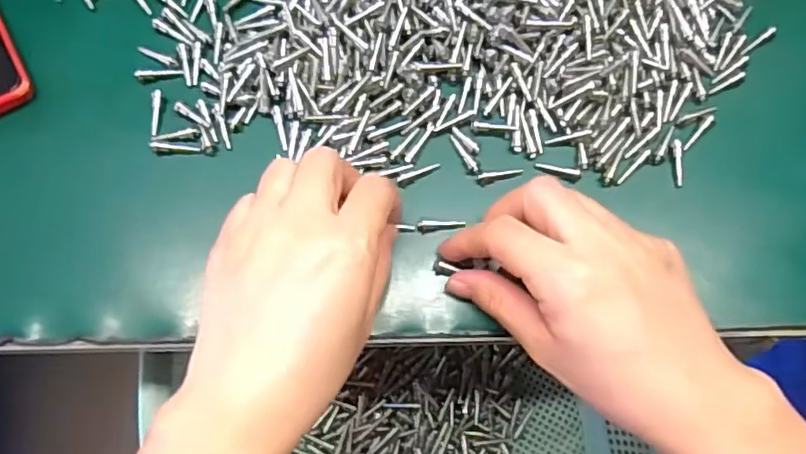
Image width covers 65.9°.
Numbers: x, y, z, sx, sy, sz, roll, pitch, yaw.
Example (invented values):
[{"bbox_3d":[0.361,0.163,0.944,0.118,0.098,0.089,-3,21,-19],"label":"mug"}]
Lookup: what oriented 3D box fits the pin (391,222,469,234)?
[{"bbox_3d":[0.019,0.000,0.314,0.024,0.006,0.006,-3,79,-1],"label":"pin"}]

